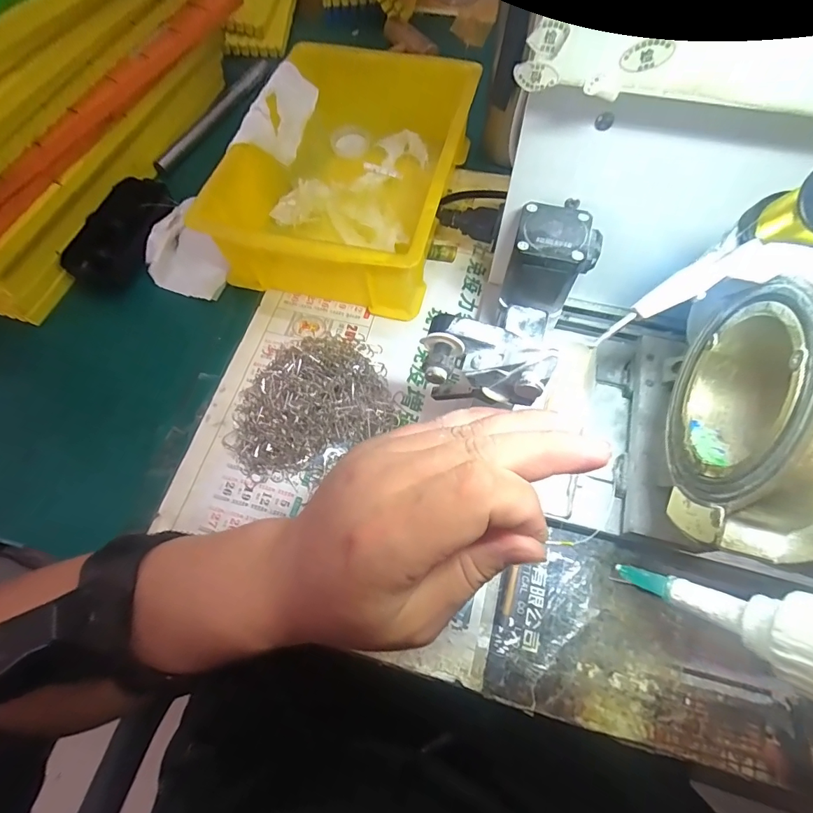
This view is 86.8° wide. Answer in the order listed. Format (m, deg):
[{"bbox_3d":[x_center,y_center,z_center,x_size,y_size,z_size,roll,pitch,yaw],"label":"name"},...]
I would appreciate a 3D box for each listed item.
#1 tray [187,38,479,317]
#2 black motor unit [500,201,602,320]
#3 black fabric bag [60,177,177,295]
[{"bbox_3d":[-0.045,-0.210,0.376,0.176,0.072,0.252,14,67,8],"label":"tray"},{"bbox_3d":[0.090,-0.094,0.273,0.050,0.046,0.056,14,68,8],"label":"black motor unit"},{"bbox_3d":[-0.255,-0.157,0.391,0.065,0.023,0.107,18,68,9],"label":"black fabric bag"}]

